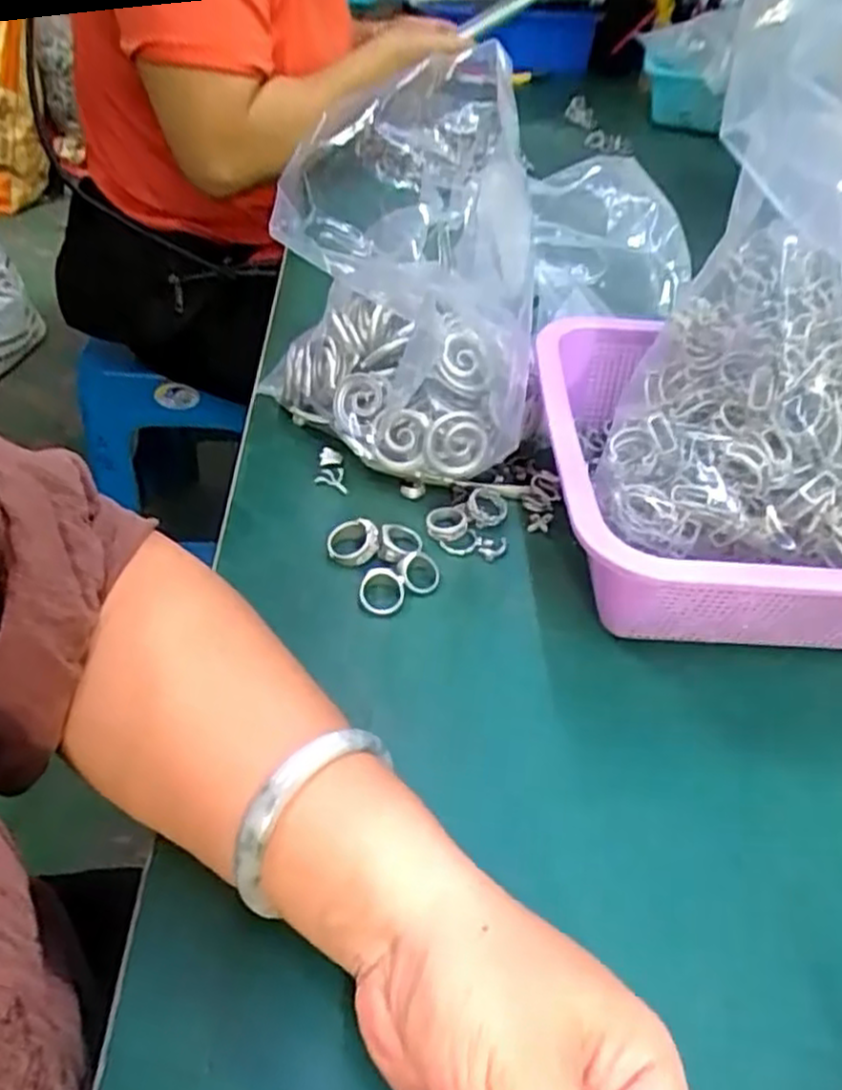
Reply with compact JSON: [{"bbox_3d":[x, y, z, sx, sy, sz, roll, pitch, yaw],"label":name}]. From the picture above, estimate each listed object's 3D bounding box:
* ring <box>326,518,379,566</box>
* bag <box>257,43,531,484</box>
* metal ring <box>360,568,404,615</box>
[{"bbox_3d":[-0.037,-0.002,0.414,0.028,0.006,0.026,-9,65,11],"label":"ring"},{"bbox_3d":[-0.012,-0.146,0.425,0.144,0.216,0.109,5,44,1],"label":"bag"},{"bbox_3d":[-0.020,0.023,0.391,0.024,0.009,0.026,1,44,-1],"label":"metal ring"}]

